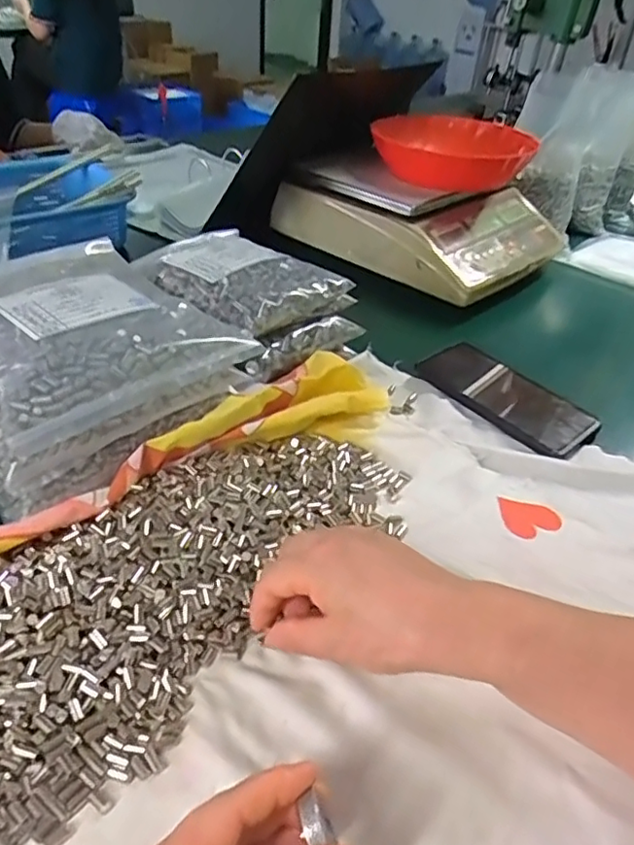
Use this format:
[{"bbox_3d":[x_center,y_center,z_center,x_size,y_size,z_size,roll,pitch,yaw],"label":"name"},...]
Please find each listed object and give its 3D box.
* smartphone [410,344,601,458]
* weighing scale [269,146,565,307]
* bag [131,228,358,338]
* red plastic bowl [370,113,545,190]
[{"bbox_3d":[0.176,-0.028,0.555,0.073,0.010,0.162,-24,47,-31],"label":"smartphone"},{"bbox_3d":[0.144,-0.301,0.828,0.317,0.112,0.317,29,45,28],"label":"weighing scale"},{"bbox_3d":[-0.073,-0.134,0.550,0.171,0.039,0.139,26,44,25],"label":"bag"},{"bbox_3d":[0.178,-0.364,0.793,0.202,0.054,0.193,3,39,-2],"label":"red plastic bowl"}]

